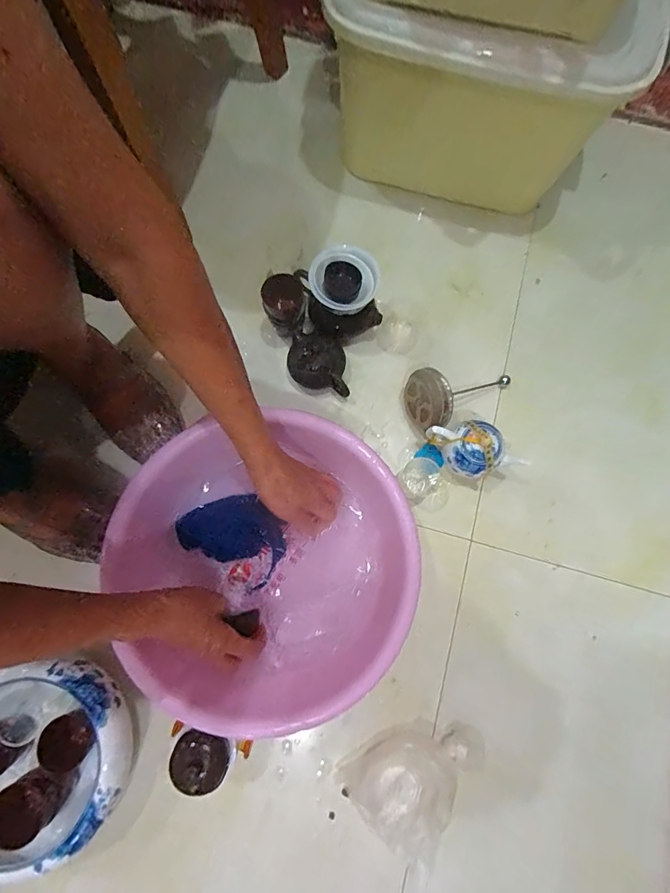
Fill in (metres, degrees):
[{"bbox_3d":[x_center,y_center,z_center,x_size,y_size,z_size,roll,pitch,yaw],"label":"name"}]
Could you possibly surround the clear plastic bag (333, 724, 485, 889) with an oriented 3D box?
[{"bbox_3d":[0.095,0.390,0.477,0.129,0.042,0.157,42,80,7],"label":"clear plastic bag"}]

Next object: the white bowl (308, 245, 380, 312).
[{"bbox_3d":[0.009,-0.220,0.537,0.087,0.037,0.083,0,78,-1],"label":"white bowl"}]

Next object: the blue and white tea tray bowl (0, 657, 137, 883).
[{"bbox_3d":[-0.328,0.342,0.444,0.198,0.095,0.188,0,78,-1],"label":"blue and white tea tray bowl"}]

